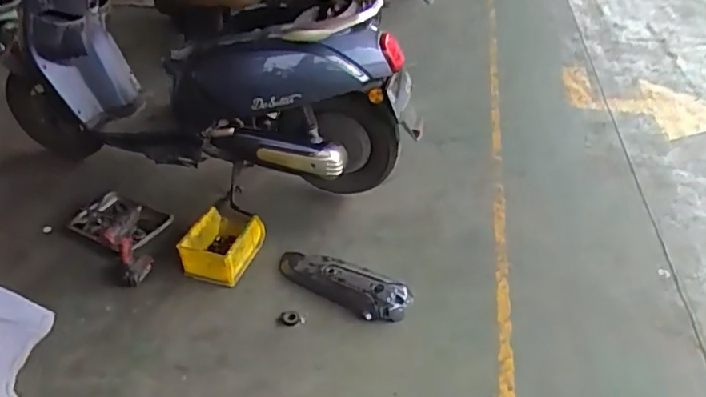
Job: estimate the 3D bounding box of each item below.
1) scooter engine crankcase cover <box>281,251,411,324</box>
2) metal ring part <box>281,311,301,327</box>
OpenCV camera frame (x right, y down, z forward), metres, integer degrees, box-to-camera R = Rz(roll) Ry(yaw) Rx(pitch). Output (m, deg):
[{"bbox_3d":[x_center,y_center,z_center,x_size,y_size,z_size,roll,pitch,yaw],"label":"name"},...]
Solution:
[{"bbox_3d":[-0.047,0.283,1.869,0.503,0.074,0.144,18,43,24],"label":"scooter engine crankcase cover"},{"bbox_3d":[-0.204,0.390,1.785,0.062,0.013,0.060,-2,38,1],"label":"metal ring part"}]

